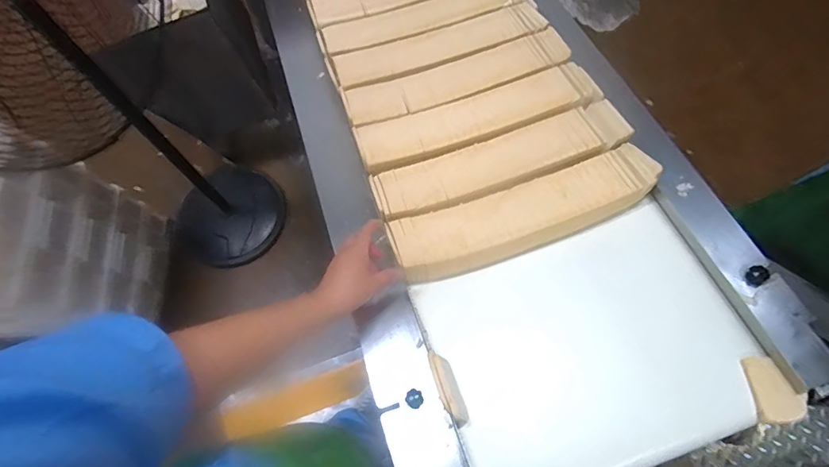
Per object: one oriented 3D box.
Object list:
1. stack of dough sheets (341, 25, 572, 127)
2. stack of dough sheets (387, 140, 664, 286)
[{"bbox_3d":[0.076,-0.259,0.749,0.383,0.025,0.089,-19,71,-7],"label":"stack of dough sheets"},{"bbox_3d":[0.163,-0.032,0.629,0.383,0.039,0.094,-20,71,-6],"label":"stack of dough sheets"}]

